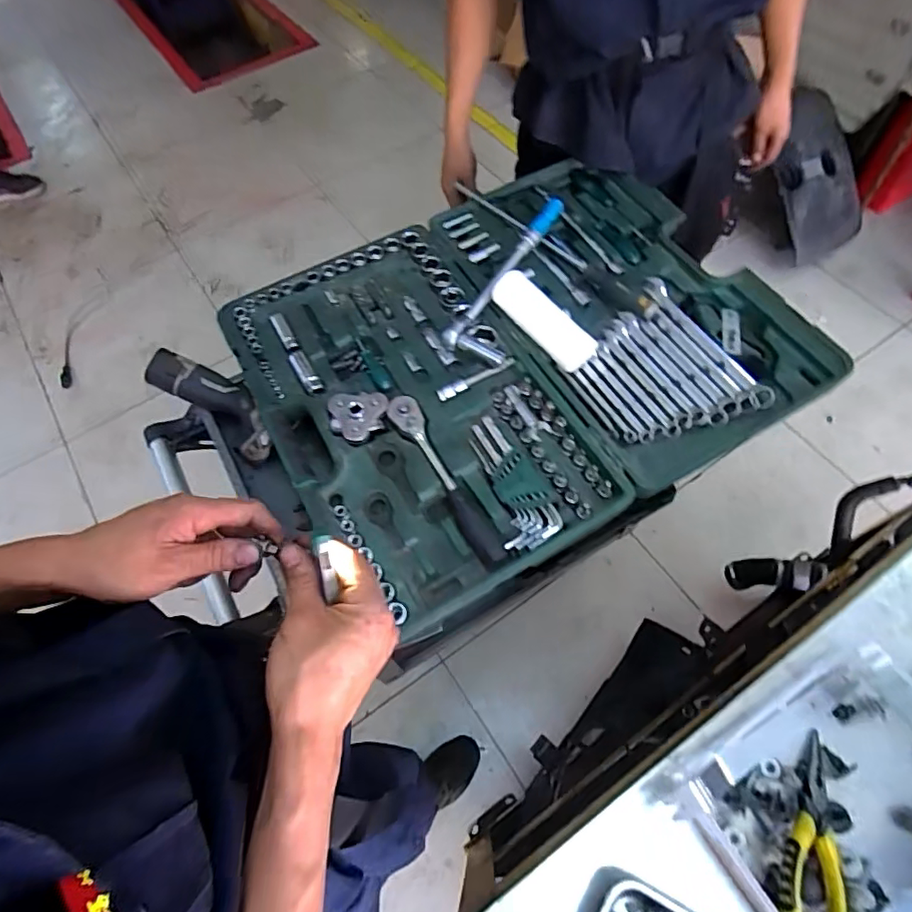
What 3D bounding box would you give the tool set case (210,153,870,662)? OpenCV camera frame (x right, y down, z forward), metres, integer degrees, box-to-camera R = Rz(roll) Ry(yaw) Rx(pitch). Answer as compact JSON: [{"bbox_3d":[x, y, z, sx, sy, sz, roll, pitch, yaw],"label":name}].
[{"bbox_3d":[0.068,-0.137,0.754,0.695,0.076,0.542,-28,64,-12],"label":"tool set case"}]

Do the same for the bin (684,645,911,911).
[{"bbox_3d":[0.334,0.289,0.480,0.244,0.052,0.174,-28,64,-12],"label":"bin"}]

